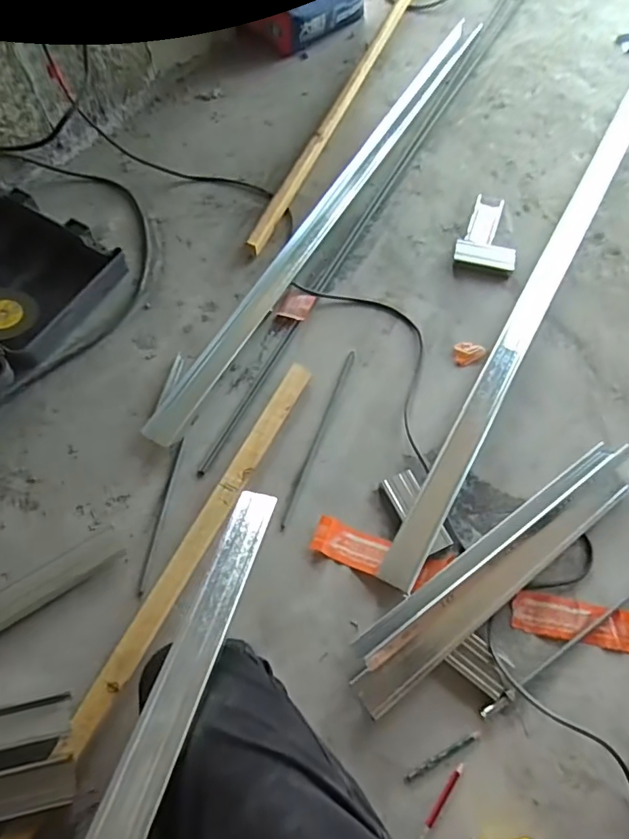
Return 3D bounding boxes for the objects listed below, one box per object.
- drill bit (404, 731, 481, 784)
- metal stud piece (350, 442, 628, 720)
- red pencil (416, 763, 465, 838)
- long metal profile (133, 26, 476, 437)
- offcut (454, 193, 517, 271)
[{"bbox_3d":[0.156,0.408,0.646,0.106,0.006,0.010,-25,69,-10],"label":"drill bit"},{"bbox_3d":[0.257,0.196,0.724,0.509,0.043,0.088,-34,71,-13],"label":"metal stud piece"},{"bbox_3d":[0.148,0.451,0.625,0.011,0.008,0.099,35,71,14],"label":"red pencil"},{"bbox_3d":[0.043,-0.433,1.015,0.078,0.025,1.161,29,70,12],"label":"long metal profile"},{"bbox_3d":[0.321,-0.348,0.986,0.104,0.024,0.159,11,67,5],"label":"offcut"}]

